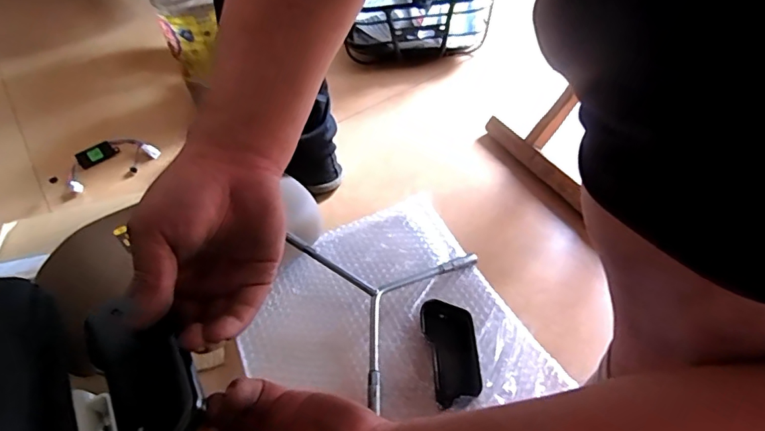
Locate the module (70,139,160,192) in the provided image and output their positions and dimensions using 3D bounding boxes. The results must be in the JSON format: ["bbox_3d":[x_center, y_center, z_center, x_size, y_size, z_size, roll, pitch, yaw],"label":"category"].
[{"bbox_3d":[-0.459,-0.096,0.807,0.140,0.023,0.081,-34,52,-25],"label":"module"}]

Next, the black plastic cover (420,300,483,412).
[{"bbox_3d":[0.075,0.141,0.513,0.054,0.012,0.116,-7,46,-3],"label":"black plastic cover"}]

